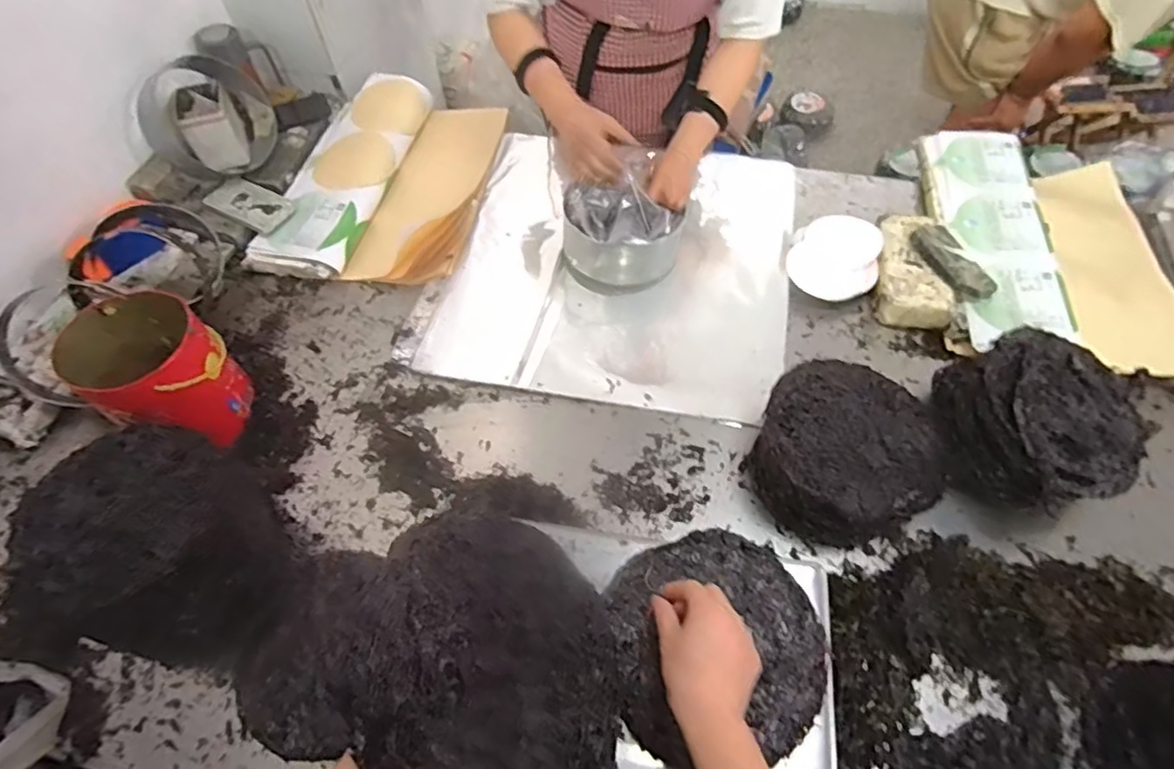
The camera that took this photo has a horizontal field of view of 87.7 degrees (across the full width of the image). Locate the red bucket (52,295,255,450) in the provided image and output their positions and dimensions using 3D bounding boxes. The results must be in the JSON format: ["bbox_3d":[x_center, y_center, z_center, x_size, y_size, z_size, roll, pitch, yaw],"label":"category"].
[{"bbox_3d":[-0.567,-0.005,0.845,0.163,0.186,0.157,-1,56,1],"label":"red bucket"}]

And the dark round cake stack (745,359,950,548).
[{"bbox_3d":[0.334,0.083,0.787,0.219,0.094,0.212,-1,56,2],"label":"dark round cake stack"}]

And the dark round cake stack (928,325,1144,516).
[{"bbox_3d":[0.565,0.049,0.782,0.193,0.151,0.219,-13,57,-6],"label":"dark round cake stack"}]

